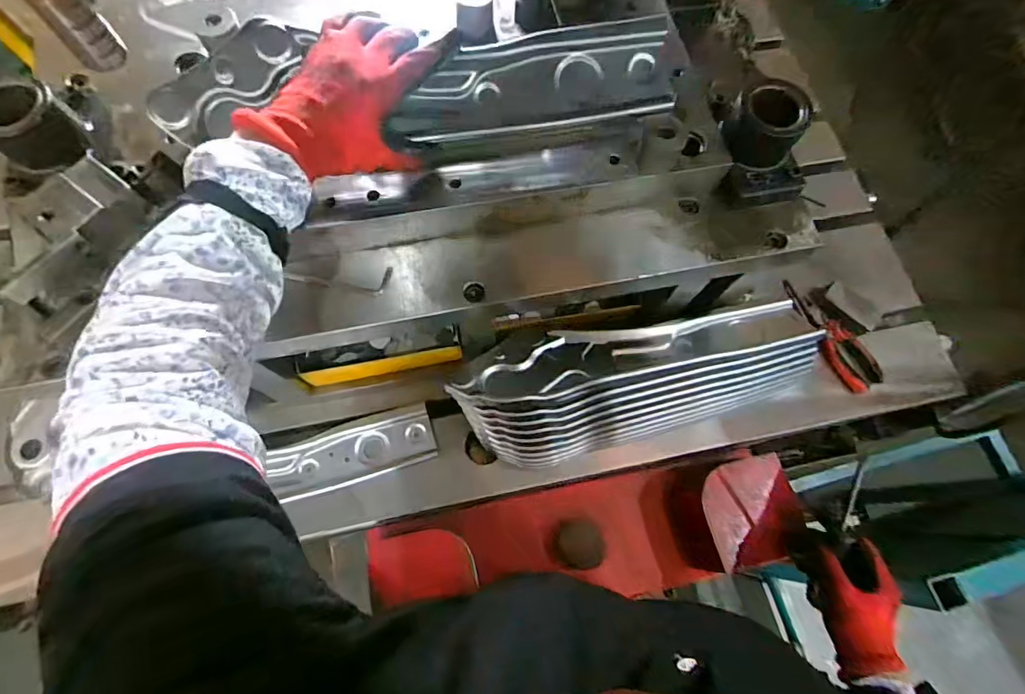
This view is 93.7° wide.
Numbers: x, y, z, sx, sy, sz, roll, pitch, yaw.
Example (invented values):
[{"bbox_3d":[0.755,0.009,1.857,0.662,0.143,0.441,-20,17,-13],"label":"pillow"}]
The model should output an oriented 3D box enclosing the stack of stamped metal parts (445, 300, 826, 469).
[{"bbox_3d":[0.170,0.030,0.612,0.474,0.124,0.142,-15,71,-7],"label":"stack of stamped metal parts"}]

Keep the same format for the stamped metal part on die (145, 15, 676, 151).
[{"bbox_3d":[-0.075,-0.226,0.419,0.445,0.055,0.087,-5,70,-6],"label":"stamped metal part on die"}]

